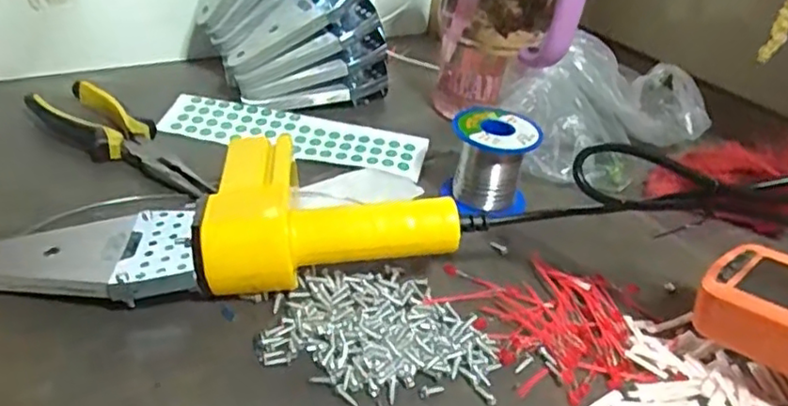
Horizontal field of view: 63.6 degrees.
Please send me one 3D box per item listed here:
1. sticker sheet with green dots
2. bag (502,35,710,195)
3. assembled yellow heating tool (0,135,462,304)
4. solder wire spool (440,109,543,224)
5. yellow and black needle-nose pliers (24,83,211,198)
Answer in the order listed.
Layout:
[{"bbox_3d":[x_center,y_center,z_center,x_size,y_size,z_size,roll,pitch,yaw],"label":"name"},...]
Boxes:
[{"bbox_3d":[-0.082,-0.057,0.531,0.213,0.010,0.058,12,49,7],"label":"sticker sheet with green dots"},{"bbox_3d":[0.184,-0.087,0.556,0.203,0.076,0.135,-26,46,-39],"label":"bag"},{"bbox_3d":[-0.106,0.009,0.384,0.270,0.055,0.107,-2,36,-14],"label":"assembled yellow heating tool"},{"bbox_3d":[0.074,-0.034,0.483,0.062,0.059,0.062,17,35,13],"label":"solder wire spool"},{"bbox_3d":[-0.204,-0.051,0.479,0.168,0.027,0.048,26,38,24],"label":"yellow and black needle-nose pliers"}]

